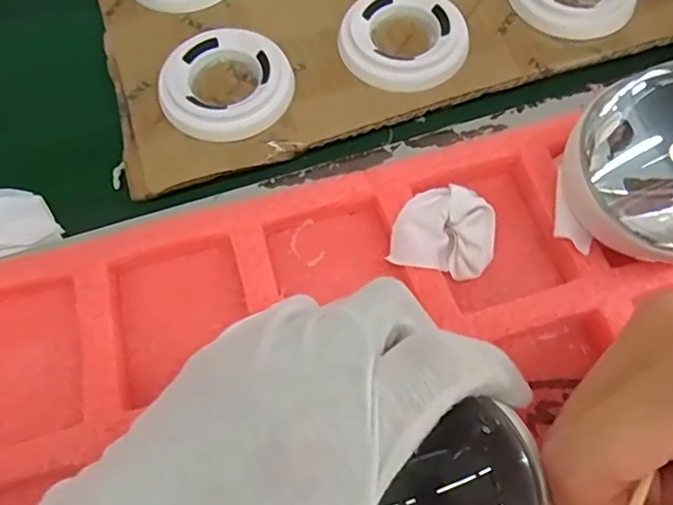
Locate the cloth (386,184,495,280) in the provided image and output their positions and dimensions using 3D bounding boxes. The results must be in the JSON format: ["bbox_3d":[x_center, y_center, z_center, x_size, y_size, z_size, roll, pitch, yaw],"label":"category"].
[{"bbox_3d":[0.049,-0.010,0.245,0.044,0.008,0.038,14,90,-5],"label":"cloth"}]

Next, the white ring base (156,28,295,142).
[{"bbox_3d":[-0.060,-0.092,0.301,0.069,0.009,0.065,0,66,0],"label":"white ring base"}]

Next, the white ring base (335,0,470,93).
[{"bbox_3d":[0.038,-0.120,0.314,0.068,0.016,0.068,-42,72,-16],"label":"white ring base"}]

